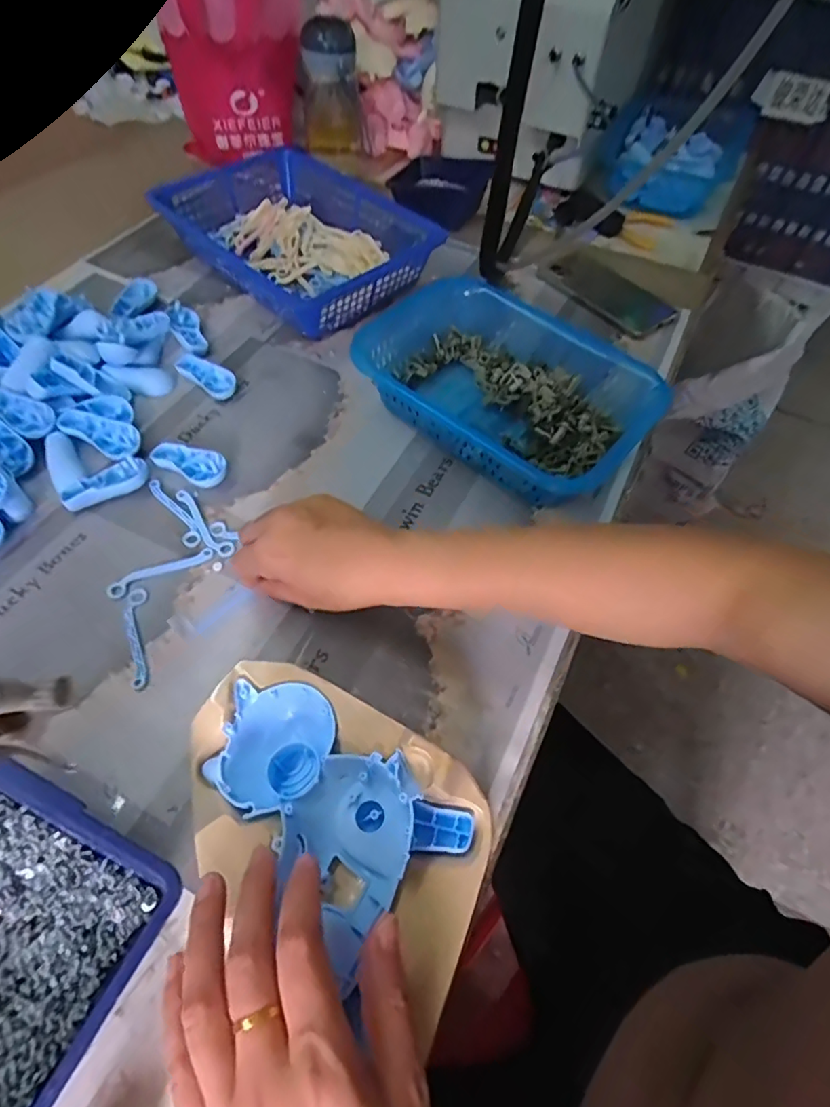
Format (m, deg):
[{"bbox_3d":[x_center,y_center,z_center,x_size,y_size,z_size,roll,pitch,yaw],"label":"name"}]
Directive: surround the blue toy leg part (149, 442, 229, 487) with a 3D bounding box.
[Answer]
[{"bbox_3d":[-0.195,-0.079,0.474,0.066,0.014,0.035,27,59,12],"label":"blue toy leg part"}]

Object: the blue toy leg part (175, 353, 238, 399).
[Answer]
[{"bbox_3d":[-0.207,-0.173,0.535,0.068,0.016,0.029,27,59,12],"label":"blue toy leg part"}]

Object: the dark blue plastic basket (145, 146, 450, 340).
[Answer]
[{"bbox_3d":[-0.135,-0.362,0.632,0.276,0.066,0.206,38,62,18],"label":"dark blue plastic basket"}]

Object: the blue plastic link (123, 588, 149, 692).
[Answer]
[{"bbox_3d":[-0.203,0.060,0.393,0.017,0.004,0.080,-10,59,-11],"label":"blue plastic link"}]

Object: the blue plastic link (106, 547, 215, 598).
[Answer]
[{"bbox_3d":[-0.198,0.013,0.422,0.079,0.004,0.014,-26,63,-20],"label":"blue plastic link"}]

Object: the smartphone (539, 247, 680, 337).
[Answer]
[{"bbox_3d":[0.228,-0.321,0.657,0.096,0.011,0.172,-32,65,-23],"label":"smartphone"}]

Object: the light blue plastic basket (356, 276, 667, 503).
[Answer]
[{"bbox_3d":[0.081,-0.147,0.507,0.247,0.072,0.181,38,62,18],"label":"light blue plastic basket"}]

